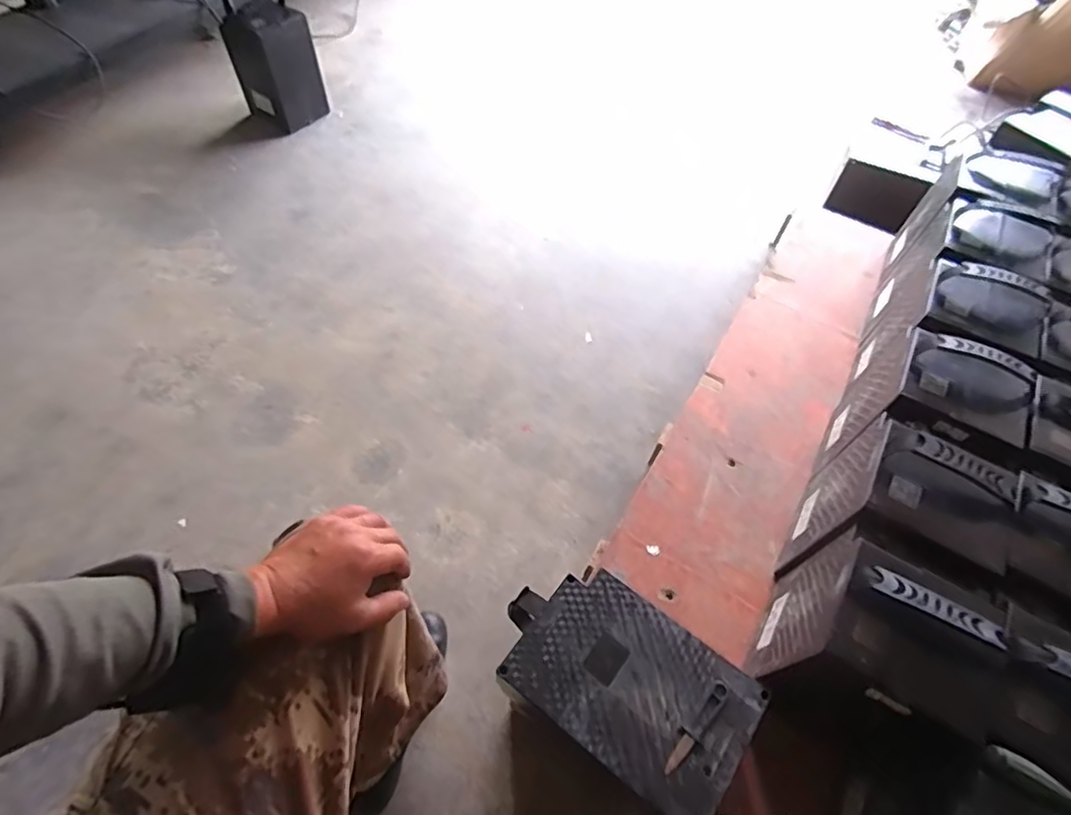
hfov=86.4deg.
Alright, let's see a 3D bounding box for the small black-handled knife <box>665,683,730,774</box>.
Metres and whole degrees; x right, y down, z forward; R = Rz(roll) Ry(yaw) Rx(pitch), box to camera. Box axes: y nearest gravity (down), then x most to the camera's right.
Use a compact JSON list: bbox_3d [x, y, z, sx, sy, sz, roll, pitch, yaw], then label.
[{"bbox_3d":[0.177,0.350,0.627,0.022,0.005,0.113,39,64,20],"label":"small black-handled knife"}]

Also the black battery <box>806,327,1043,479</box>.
[{"bbox_3d":[0.568,0.024,0.835,0.166,0.257,0.188,25,60,13],"label":"black battery"}]

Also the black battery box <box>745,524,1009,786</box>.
[{"bbox_3d":[0.388,0.287,0.675,0.169,0.277,0.182,31,62,16],"label":"black battery box"}]

